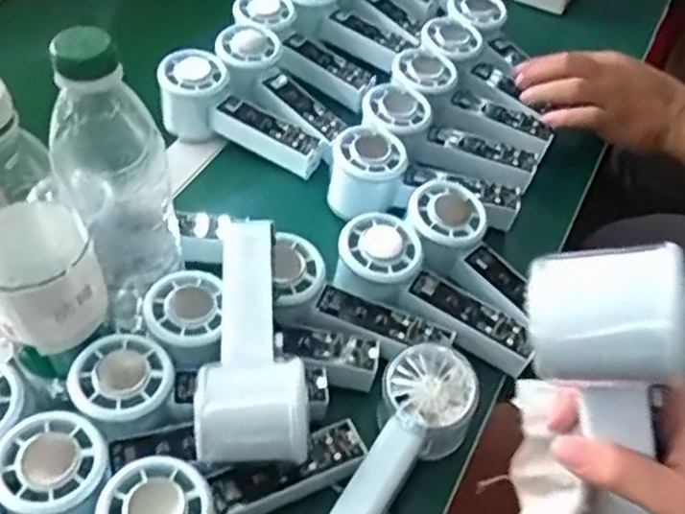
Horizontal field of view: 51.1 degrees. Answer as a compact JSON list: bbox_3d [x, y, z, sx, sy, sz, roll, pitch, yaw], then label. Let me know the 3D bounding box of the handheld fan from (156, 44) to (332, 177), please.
[{"bbox_3d":[-0.090,-0.113,0.620,0.158,0.059,0.059,31,54,6],"label":"handheld fan"}]

